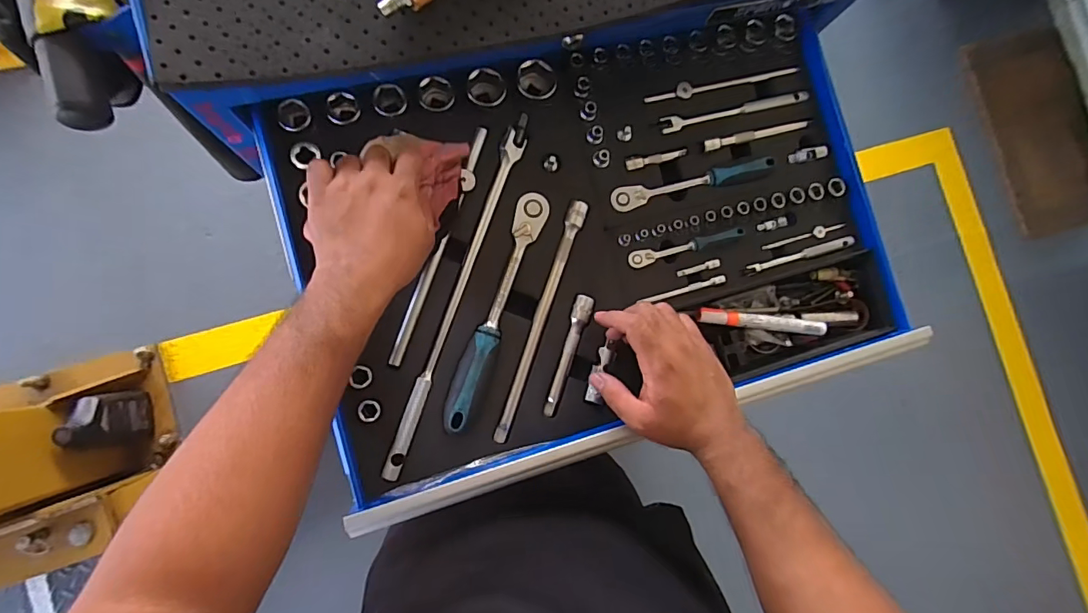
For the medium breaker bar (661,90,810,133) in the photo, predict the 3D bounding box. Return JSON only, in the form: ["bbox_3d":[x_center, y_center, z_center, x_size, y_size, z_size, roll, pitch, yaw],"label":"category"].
[{"bbox_3d":[0.212,-0.217,0.537,0.178,0.008,0.017,-16,88,-10],"label":"medium breaker bar"}]

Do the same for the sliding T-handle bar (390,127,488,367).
[{"bbox_3d":[-0.098,-0.061,0.468,0.019,0.013,0.244,20,83,-7],"label":"sliding T-handle bar"}]

